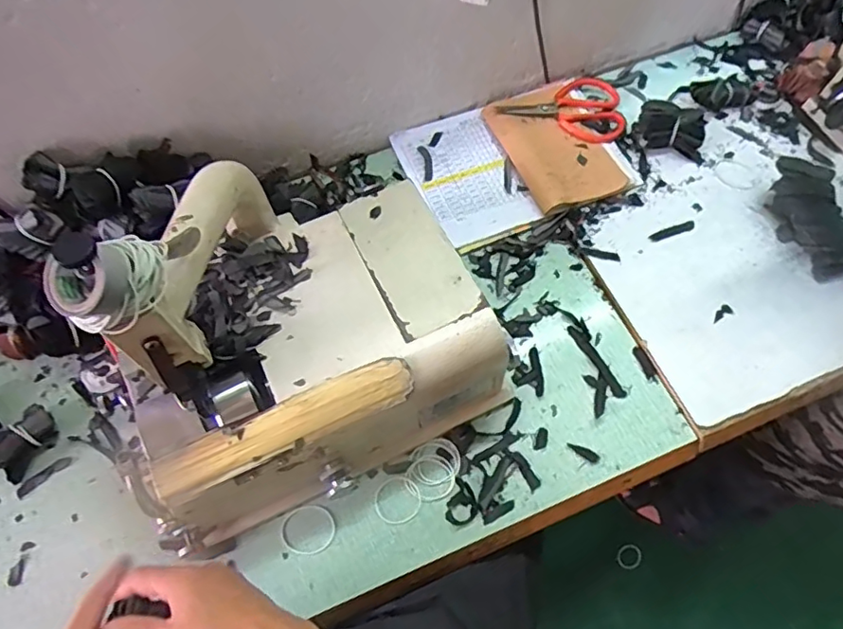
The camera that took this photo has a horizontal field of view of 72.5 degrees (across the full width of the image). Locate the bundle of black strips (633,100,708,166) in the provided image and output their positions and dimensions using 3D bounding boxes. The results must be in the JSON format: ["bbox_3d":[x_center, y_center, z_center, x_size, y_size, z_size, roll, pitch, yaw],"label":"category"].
[{"bbox_3d":[0.360,-0.267,0.818,0.103,0.041,0.069,15,66,7],"label":"bundle of black strips"}]

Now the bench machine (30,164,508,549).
[{"bbox_3d":[-0.126,-0.014,0.539,0.357,0.320,0.308,-22,67,-9],"label":"bench machine"}]

